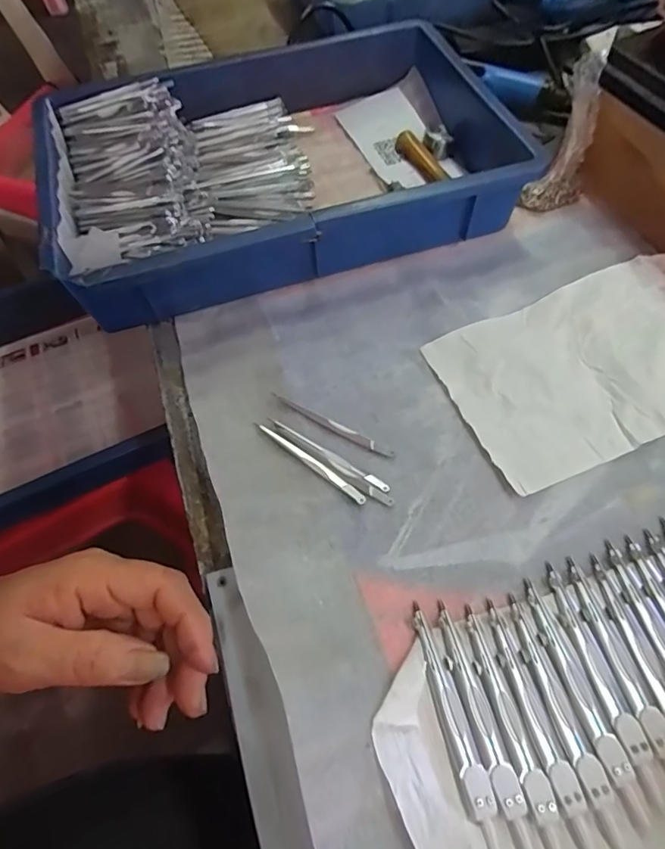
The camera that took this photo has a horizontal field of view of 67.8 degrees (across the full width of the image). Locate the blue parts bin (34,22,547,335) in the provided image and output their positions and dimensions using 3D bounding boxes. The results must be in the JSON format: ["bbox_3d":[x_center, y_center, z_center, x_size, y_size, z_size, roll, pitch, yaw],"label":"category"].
[{"bbox_3d":[-0.056,-0.257,0.489,0.403,0.077,0.278,-18,61,-7],"label":"blue parts bin"}]

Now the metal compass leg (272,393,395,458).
[{"bbox_3d":[-0.001,-0.001,0.390,0.108,0.004,0.009,27,65,17],"label":"metal compass leg"}]

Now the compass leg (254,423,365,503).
[{"bbox_3d":[-0.018,0.026,0.374,0.105,0.005,0.007,35,68,20],"label":"compass leg"}]

